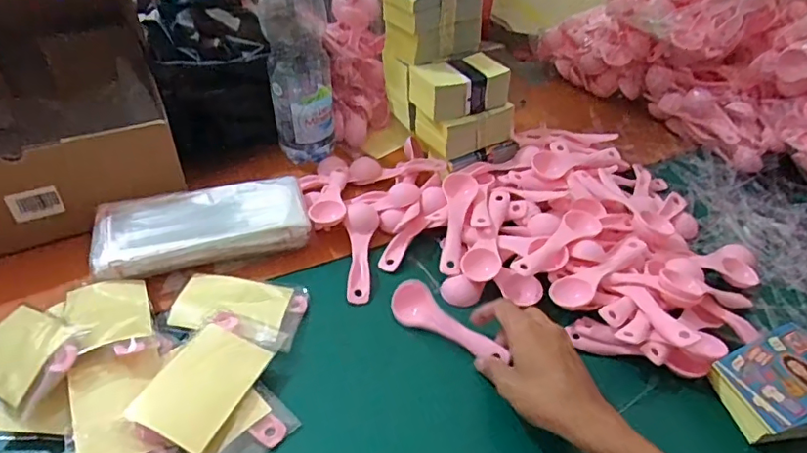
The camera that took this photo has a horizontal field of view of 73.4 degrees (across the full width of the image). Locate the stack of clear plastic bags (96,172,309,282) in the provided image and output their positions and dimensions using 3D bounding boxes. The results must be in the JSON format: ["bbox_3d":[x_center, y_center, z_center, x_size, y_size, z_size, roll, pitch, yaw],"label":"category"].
[{"bbox_3d":[-0.190,-0.003,0.520,0.189,0.027,0.081,-10,43,-16],"label":"stack of clear plastic bags"}]

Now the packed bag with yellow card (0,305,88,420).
[{"bbox_3d":[-0.279,0.094,0.397,0.090,0.011,0.061,11,57,28],"label":"packed bag with yellow card"}]

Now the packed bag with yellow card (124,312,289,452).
[{"bbox_3d":[-0.143,0.110,0.407,0.059,0.014,0.113,29,41,2],"label":"packed bag with yellow card"}]

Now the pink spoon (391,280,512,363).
[{"bbox_3d":[0.036,0.081,0.456,0.104,0.024,0.028,29,47,20],"label":"pink spoon"}]

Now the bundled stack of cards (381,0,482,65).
[{"bbox_3d":[0.033,-0.238,0.609,0.099,0.078,0.066,-22,48,-27],"label":"bundled stack of cards"}]

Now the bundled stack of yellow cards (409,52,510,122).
[{"bbox_3d":[0.061,-0.157,0.596,0.090,0.044,0.069,-15,45,-21],"label":"bundled stack of yellow cards"}]

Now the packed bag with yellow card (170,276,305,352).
[{"bbox_3d":[-0.141,0.072,0.465,0.106,0.016,0.071,7,41,3],"label":"packed bag with yellow card"}]

